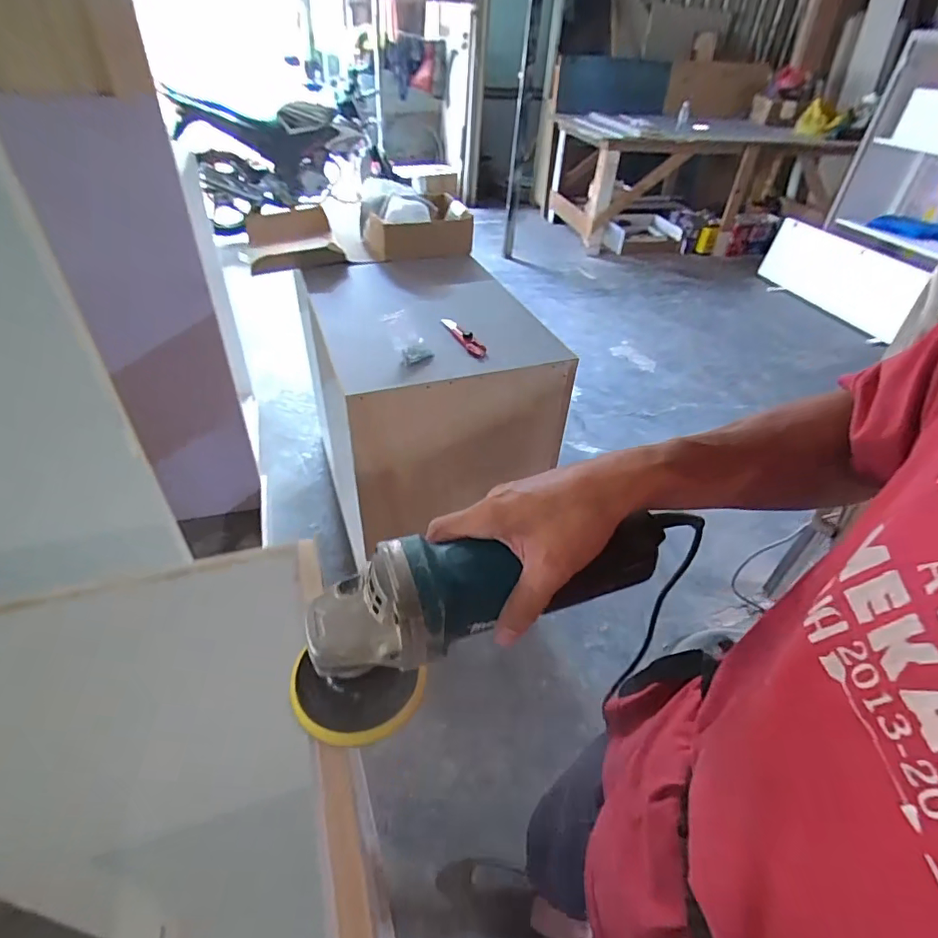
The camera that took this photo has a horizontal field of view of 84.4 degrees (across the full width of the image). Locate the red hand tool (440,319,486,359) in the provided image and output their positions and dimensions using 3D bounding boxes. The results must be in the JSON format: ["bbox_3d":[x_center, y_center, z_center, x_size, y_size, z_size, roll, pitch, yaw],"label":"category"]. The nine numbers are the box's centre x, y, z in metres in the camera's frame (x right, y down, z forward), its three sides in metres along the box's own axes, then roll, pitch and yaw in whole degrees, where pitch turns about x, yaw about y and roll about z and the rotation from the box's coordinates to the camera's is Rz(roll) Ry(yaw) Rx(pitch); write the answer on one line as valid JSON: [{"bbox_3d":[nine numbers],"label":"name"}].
[{"bbox_3d":[-0.012,-0.280,1.093,0.033,0.018,0.166,-17,45,-23],"label":"red hand tool"}]

